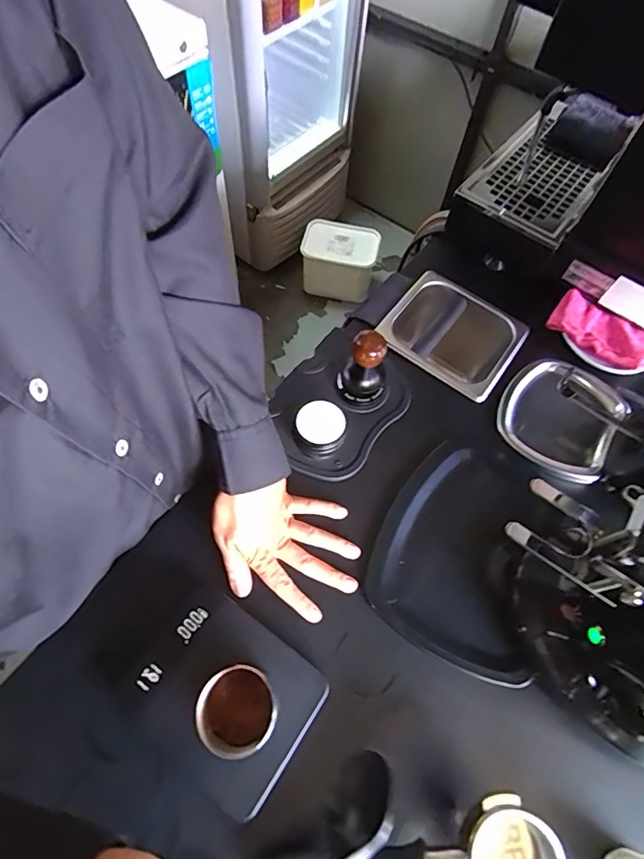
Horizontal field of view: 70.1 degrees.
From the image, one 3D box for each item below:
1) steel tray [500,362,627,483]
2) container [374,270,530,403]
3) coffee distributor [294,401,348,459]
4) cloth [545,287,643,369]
[{"bbox_3d":[0.308,0.008,0.632,0.157,0.120,0.157,34,67,14],"label":"steel tray"},{"bbox_3d":[0.180,-0.118,0.694,0.183,0.133,0.168,33,66,14],"label":"container"},{"bbox_3d":[-0.003,0.002,0.545,0.059,0.044,0.056,1,63,-2],"label":"coffee distributor"},{"bbox_3d":[0.381,-0.133,0.624,0.136,0.019,0.078,39,68,16],"label":"cloth"}]

